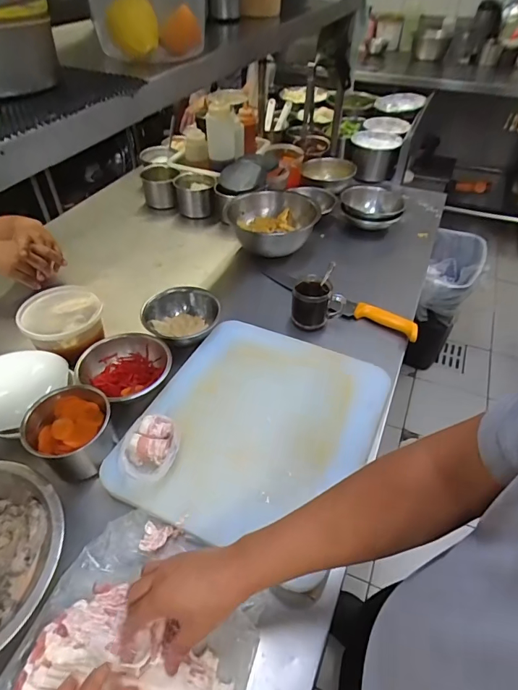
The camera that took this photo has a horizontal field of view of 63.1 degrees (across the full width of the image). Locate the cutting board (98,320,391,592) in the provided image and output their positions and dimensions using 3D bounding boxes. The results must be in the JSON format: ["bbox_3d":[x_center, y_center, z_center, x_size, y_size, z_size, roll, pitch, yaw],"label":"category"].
[{"bbox_3d":[0.003,0.120,0.669,0.331,0.033,0.386,24,46,12],"label":"cutting board"}]

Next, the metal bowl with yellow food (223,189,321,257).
[{"bbox_3d":[0.039,-0.306,1.083,0.231,0.096,0.212,-1,45,0],"label":"metal bowl with yellow food"}]

